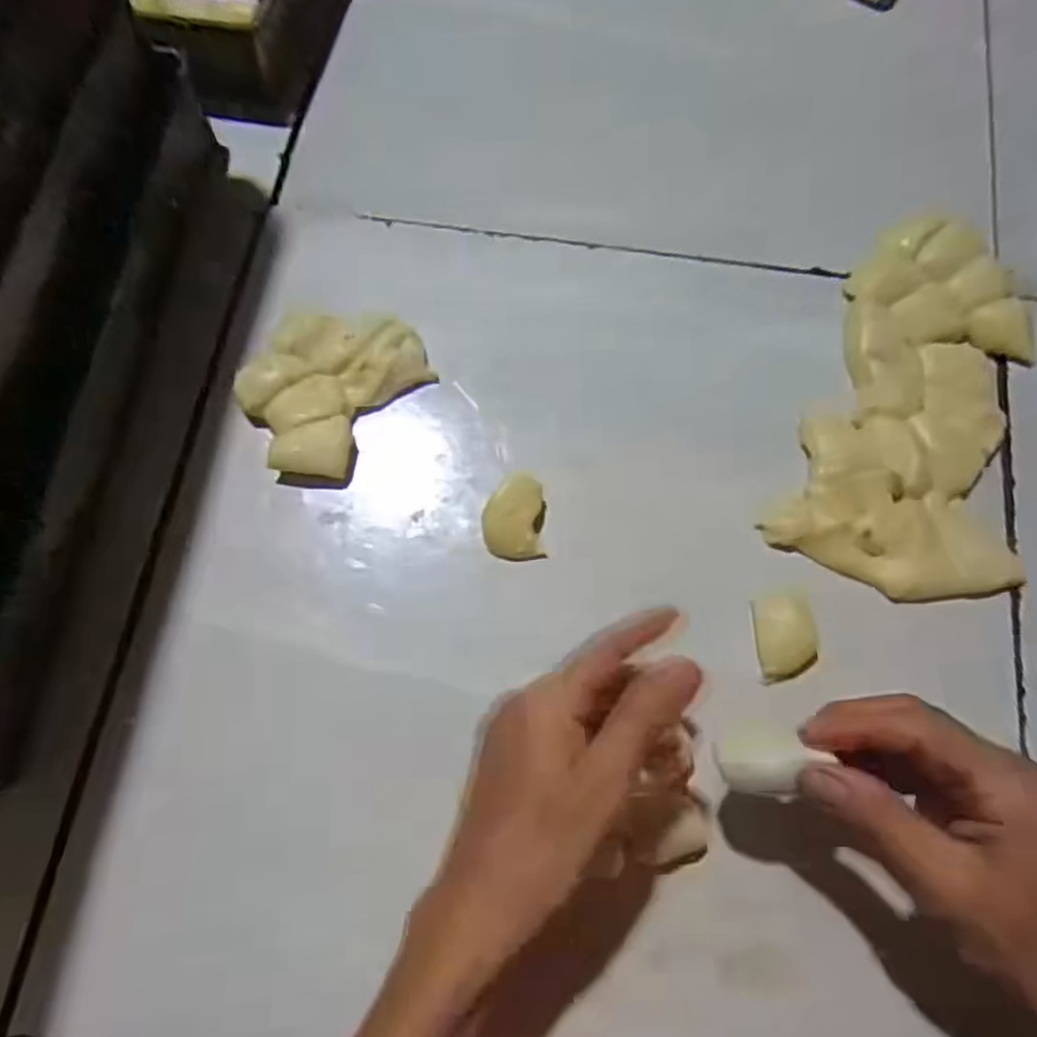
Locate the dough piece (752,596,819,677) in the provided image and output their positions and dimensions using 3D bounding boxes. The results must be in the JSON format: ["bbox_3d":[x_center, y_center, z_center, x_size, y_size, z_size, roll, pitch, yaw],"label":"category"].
[{"bbox_3d":[0.149,0.065,0.388,0.029,0.011,0.043,-3,74,-1],"label":"dough piece"}]

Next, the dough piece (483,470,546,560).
[{"bbox_3d":[-0.002,0.000,0.402,0.035,0.029,0.046,0,74,0],"label":"dough piece"}]

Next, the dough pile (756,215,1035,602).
[{"bbox_3d":[0.256,-0.071,0.436,0.132,0.025,0.250,23,75,7],"label":"dough pile"}]

